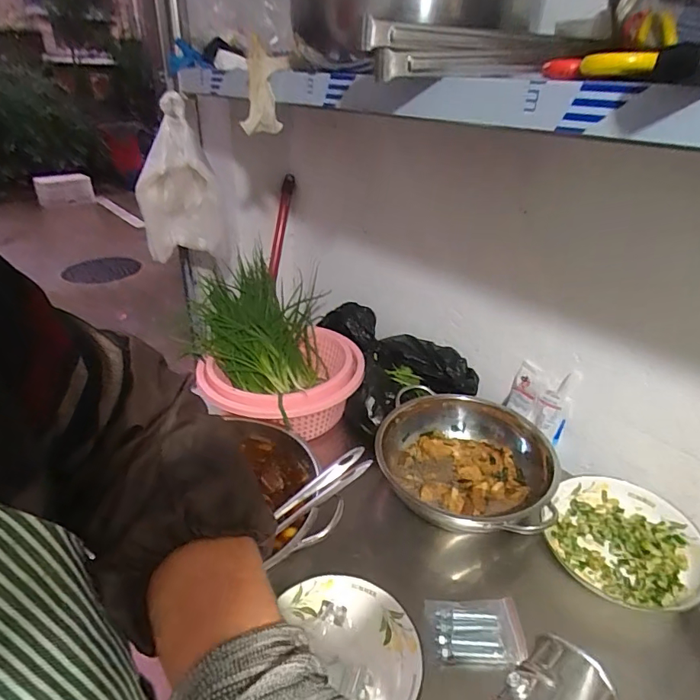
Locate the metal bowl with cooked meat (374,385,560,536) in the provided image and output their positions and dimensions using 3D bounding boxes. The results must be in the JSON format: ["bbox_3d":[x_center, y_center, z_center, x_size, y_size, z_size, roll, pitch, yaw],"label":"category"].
[{"bbox_3d":[0.169,0.170,0.738,0.259,0.087,0.255,2,30,-1],"label":"metal bowl with cooked meat"}]

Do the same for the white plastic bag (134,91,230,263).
[{"bbox_3d":[-0.342,-0.331,0.962,0.165,0.289,0.116,-9,32,-18],"label":"white plastic bag"}]

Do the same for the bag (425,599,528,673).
[{"bbox_3d":[0.142,0.323,0.543,0.105,0.009,0.072,1,30,-2],"label":"bag"}]

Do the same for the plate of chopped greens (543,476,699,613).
[{"bbox_3d":[0.373,0.254,0.644,0.185,0.028,0.187,2,30,-1],"label":"plate of chopped greens"}]

